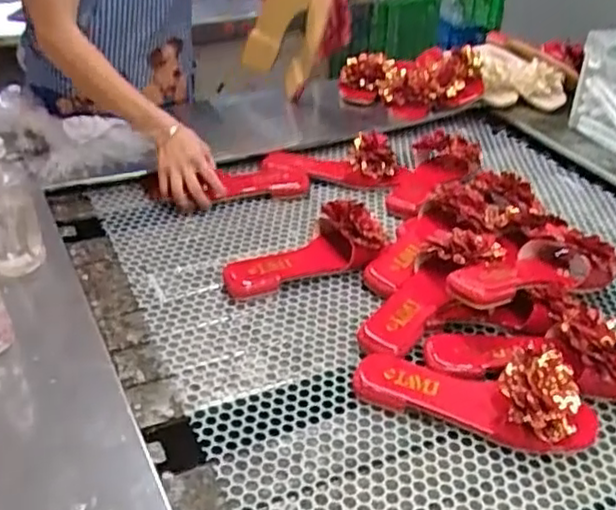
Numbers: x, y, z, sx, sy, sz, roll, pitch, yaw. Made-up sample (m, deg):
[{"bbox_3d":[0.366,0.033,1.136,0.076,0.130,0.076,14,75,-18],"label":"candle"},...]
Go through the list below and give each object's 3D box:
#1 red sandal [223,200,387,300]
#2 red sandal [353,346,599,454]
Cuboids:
[{"bbox_3d":[-0.011,-0.020,0.948,0.224,0.078,0.104,-13,38,-19],"label":"red sandal"},{"bbox_3d":[0.178,0.139,0.733,0.248,0.068,0.095,14,38,18],"label":"red sandal"}]

